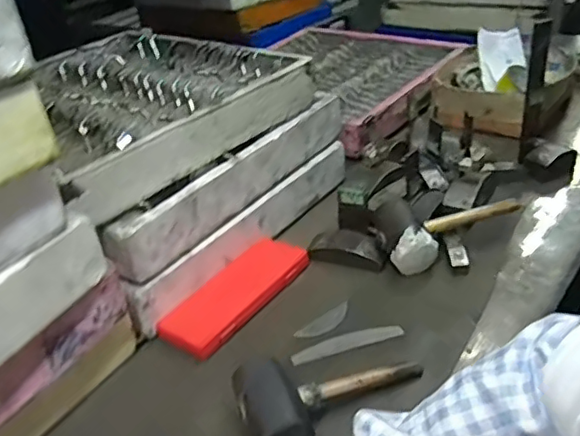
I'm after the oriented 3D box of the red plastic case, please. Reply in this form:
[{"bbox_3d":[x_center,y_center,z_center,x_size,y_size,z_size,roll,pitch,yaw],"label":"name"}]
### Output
[{"bbox_3d":[-0.079,0.112,0.890,0.104,0.025,0.252,17,37,33],"label":"red plastic case"}]

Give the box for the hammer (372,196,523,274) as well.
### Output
[{"bbox_3d":[0.244,0.003,0.958,0.232,0.074,0.129,-23,35,-27],"label":"hammer"}]

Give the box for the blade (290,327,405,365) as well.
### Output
[{"bbox_3d":[0.079,0.173,0.802,0.157,0.006,0.023,-14,47,-9],"label":"blade"}]

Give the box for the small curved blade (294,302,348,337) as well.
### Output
[{"bbox_3d":[0.051,0.150,0.829,0.089,0.004,0.026,-28,52,-21],"label":"small curved blade"}]

